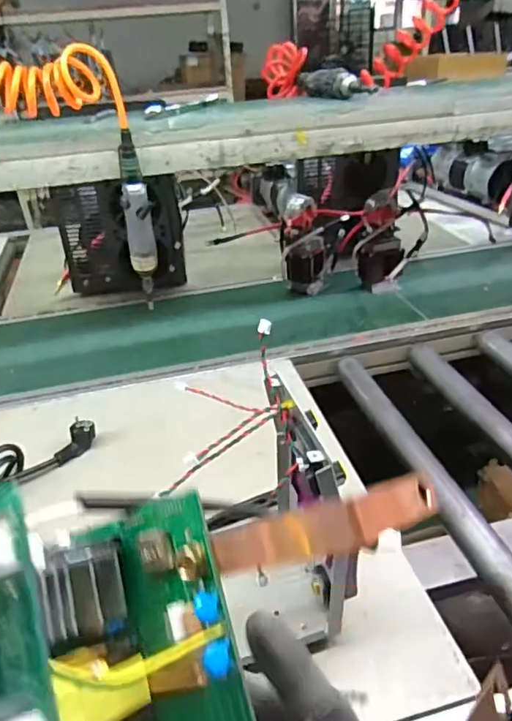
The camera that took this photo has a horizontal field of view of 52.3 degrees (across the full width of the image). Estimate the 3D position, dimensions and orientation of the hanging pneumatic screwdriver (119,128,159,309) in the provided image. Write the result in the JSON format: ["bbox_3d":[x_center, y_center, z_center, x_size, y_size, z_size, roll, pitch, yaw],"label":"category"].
[{"bbox_3d":[-0.186,-0.215,0.821,0.043,0.254,0.056,-13,33,-15],"label":"hanging pneumatic screwdriver"}]

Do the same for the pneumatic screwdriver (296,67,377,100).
[{"bbox_3d":[0.144,-0.526,0.992,0.050,0.044,0.254,-13,34,-15],"label":"pneumatic screwdriver"}]

